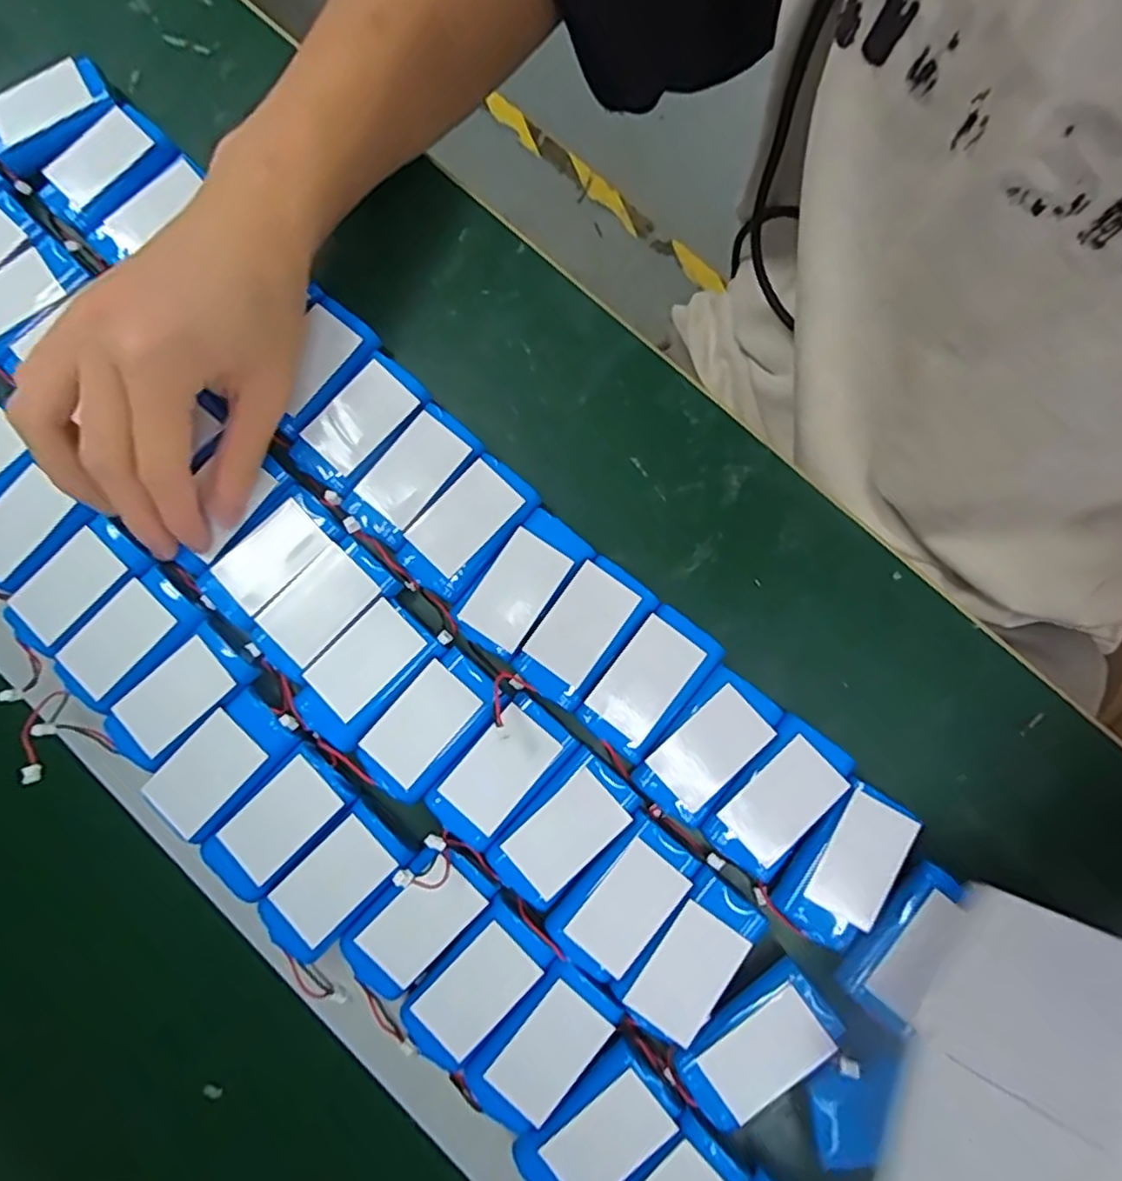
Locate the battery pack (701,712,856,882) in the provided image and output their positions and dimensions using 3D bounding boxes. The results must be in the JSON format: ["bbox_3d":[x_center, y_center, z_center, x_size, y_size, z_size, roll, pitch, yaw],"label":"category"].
[{"bbox_3d":[0.095,0.090,0.292,0.036,0.012,0.067,41,88,7],"label":"battery pack"}]

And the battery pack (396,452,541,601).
[{"bbox_3d":[-0.044,-0.030,0.310,0.037,0.009,0.066,42,88,7],"label":"battery pack"}]

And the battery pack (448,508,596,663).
[{"bbox_3d":[-0.018,-0.004,0.307,0.035,0.009,0.067,38,88,7],"label":"battery pack"}]

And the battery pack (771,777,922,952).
[{"bbox_3d":[0.122,0.117,0.286,0.036,0.015,0.065,36,87,7],"label":"battery pack"}]

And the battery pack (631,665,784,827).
[{"bbox_3d":[0.065,0.068,0.294,0.034,0.011,0.066,40,88,7],"label":"battery pack"}]

